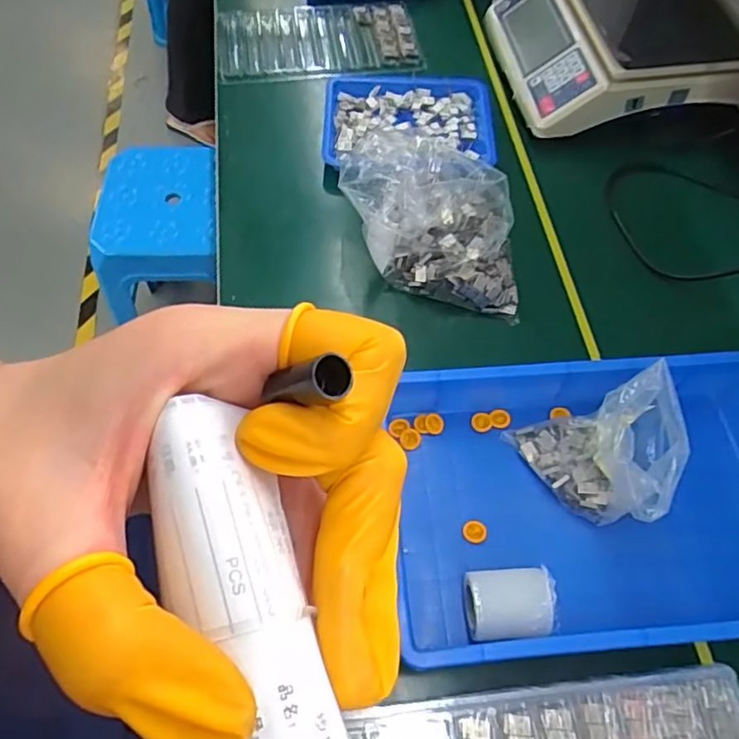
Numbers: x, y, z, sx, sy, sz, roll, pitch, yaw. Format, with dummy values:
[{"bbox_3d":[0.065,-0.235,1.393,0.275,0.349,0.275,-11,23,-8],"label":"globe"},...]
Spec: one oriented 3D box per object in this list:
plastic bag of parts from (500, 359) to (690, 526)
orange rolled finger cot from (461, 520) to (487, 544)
[{"bbox_3d":[0.200,0.077,0.516,0.107,0.103,0.120,-9,61,-6],"label":"plastic bag of parts"},{"bbox_3d":[0.094,0.145,0.543,0.021,0.005,0.019,22,62,11],"label":"orange rolled finger cot"}]

